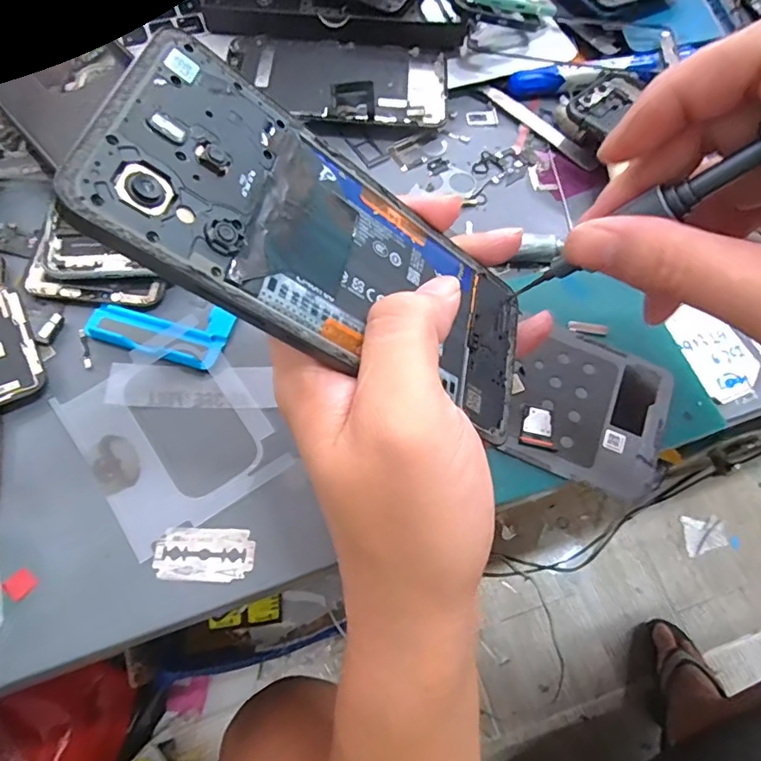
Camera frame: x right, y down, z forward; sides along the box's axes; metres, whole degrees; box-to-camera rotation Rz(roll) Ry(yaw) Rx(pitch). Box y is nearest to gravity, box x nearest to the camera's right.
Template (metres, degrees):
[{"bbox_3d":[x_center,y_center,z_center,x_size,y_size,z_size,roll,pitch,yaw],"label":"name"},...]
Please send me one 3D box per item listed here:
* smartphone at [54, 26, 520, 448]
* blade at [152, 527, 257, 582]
[{"bbox_3d":[-0.009,-0.042,0.174,0.159,0.004,0.078,23,62,-32],"label":"smartphone"},{"bbox_3d":[-0.077,0.076,0.226,0.042,0.004,0.022,2,67,-2],"label":"blade"}]

